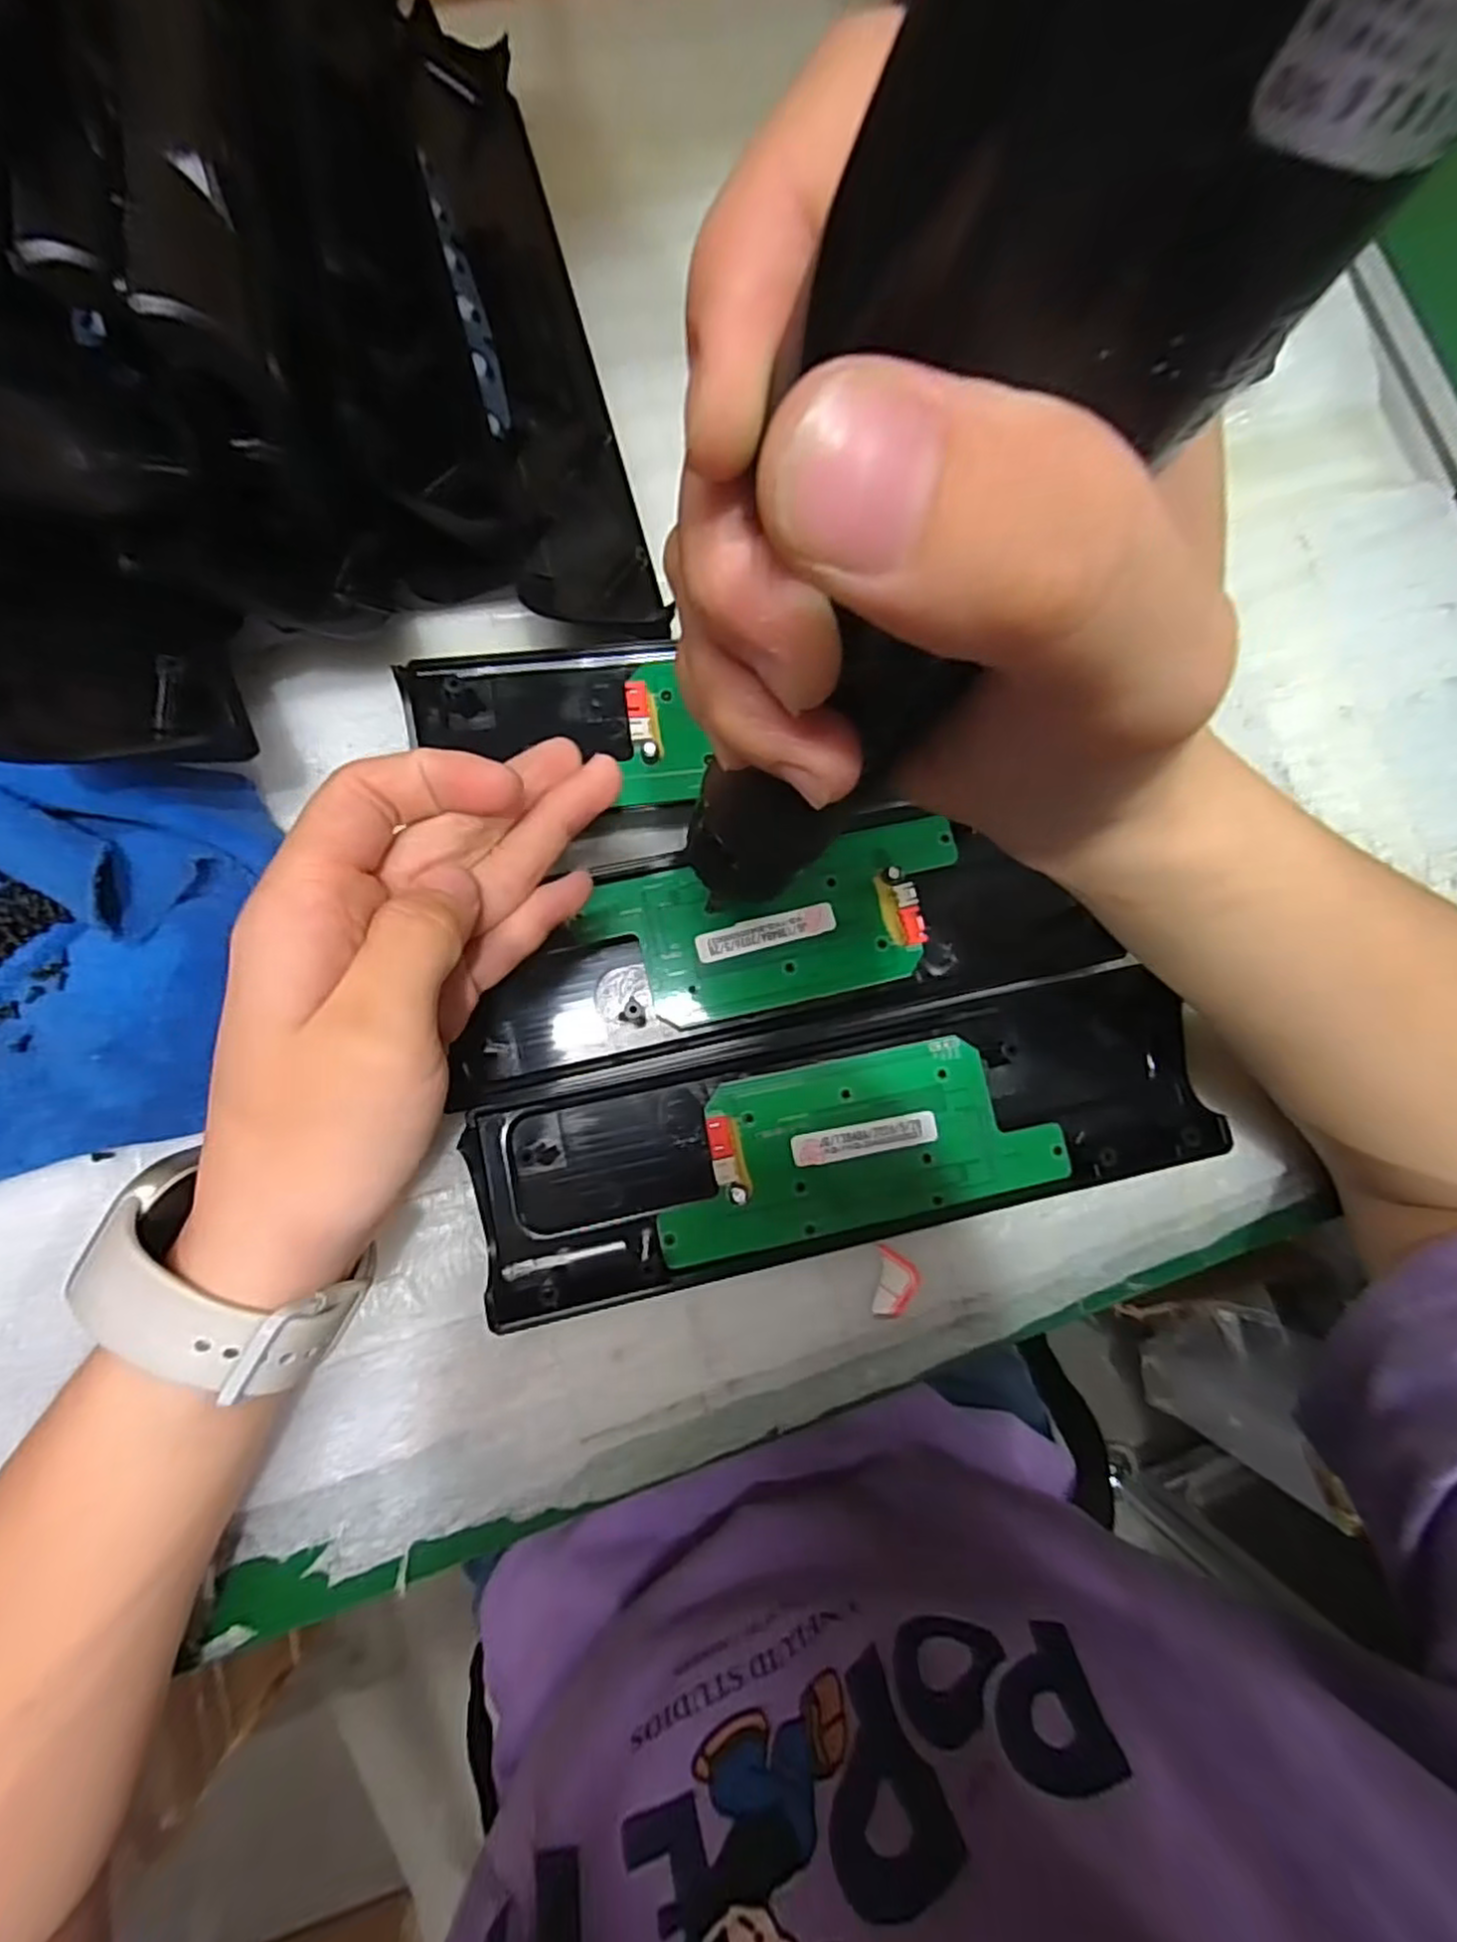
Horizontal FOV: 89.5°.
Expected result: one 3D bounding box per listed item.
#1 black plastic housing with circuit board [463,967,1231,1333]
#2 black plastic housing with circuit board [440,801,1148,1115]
[{"bbox_3d":[0.043,0.055,0.248,0.244,0.018,0.068,-11,85,-7],"label":"black plastic housing with circuit board"},{"bbox_3d":[0.017,-0.010,0.253,0.221,0.016,0.069,-12,85,-7],"label":"black plastic housing with circuit board"}]

